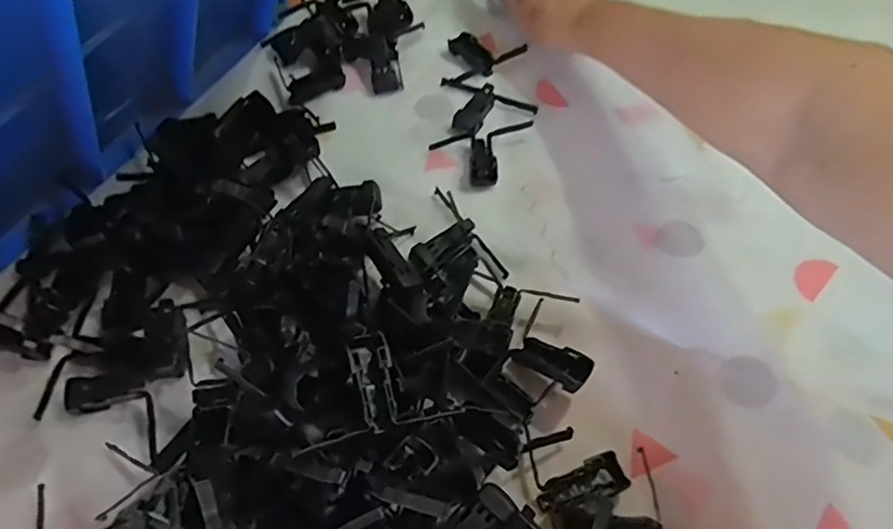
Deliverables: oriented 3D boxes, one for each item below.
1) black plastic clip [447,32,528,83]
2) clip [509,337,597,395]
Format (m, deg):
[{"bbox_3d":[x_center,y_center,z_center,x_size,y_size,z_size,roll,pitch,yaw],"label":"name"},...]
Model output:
[{"bbox_3d":[0.027,-0.190,0.506,0.073,0.009,0.052,-36,66,-22],"label":"black plastic clip"},{"bbox_3d":[0.061,0.056,0.337,0.047,0.012,0.022,19,57,32],"label":"clip"}]

